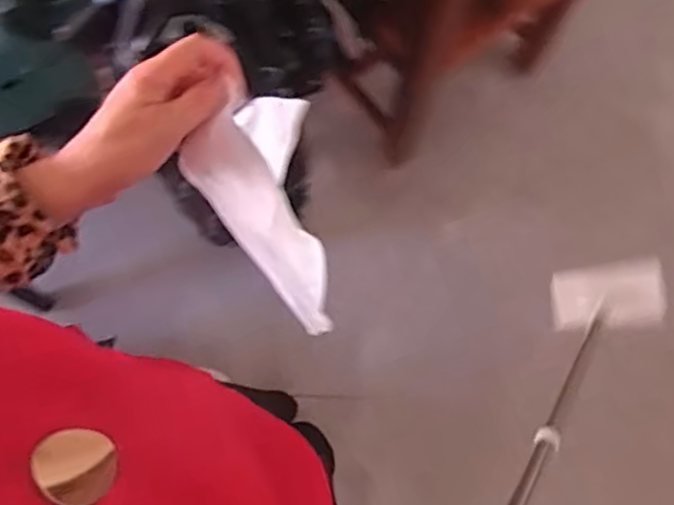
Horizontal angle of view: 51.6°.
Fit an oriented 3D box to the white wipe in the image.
[{"bbox_3d":[-0.047,-0.056,0.563,0.038,0.227,0.138,-5,51,18],"label":"white wipe"}]

